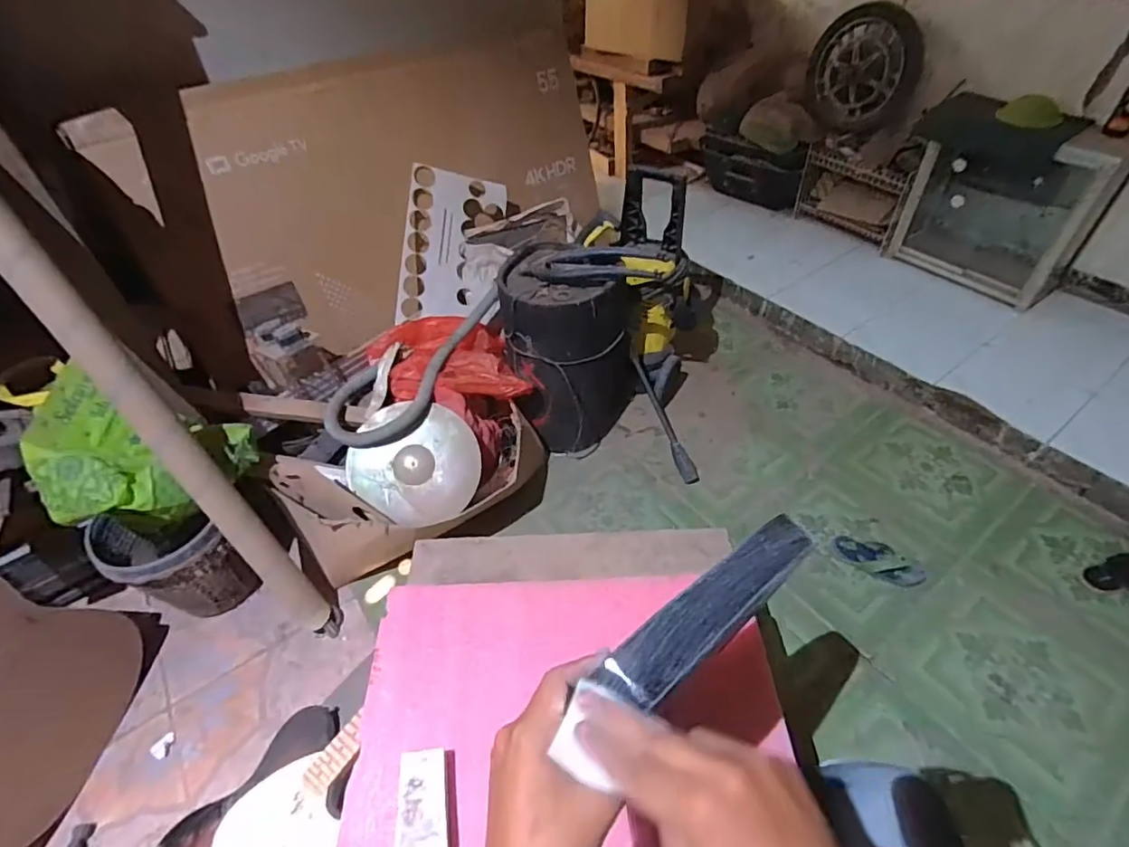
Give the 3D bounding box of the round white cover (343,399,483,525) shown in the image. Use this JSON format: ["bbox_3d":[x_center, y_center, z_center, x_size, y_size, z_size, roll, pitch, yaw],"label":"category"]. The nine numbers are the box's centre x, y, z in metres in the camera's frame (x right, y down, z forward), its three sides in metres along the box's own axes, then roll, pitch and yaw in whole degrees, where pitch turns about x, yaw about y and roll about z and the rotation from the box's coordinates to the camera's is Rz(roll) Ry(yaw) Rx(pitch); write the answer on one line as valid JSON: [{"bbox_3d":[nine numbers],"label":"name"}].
[{"bbox_3d":[-0.335,0.090,1.254,0.280,0.023,0.267,2,82,-11],"label":"round white cover"}]

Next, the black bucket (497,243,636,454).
[{"bbox_3d":[-0.001,-0.191,1.490,0.273,0.518,0.314,30,53,28],"label":"black bucket"}]

